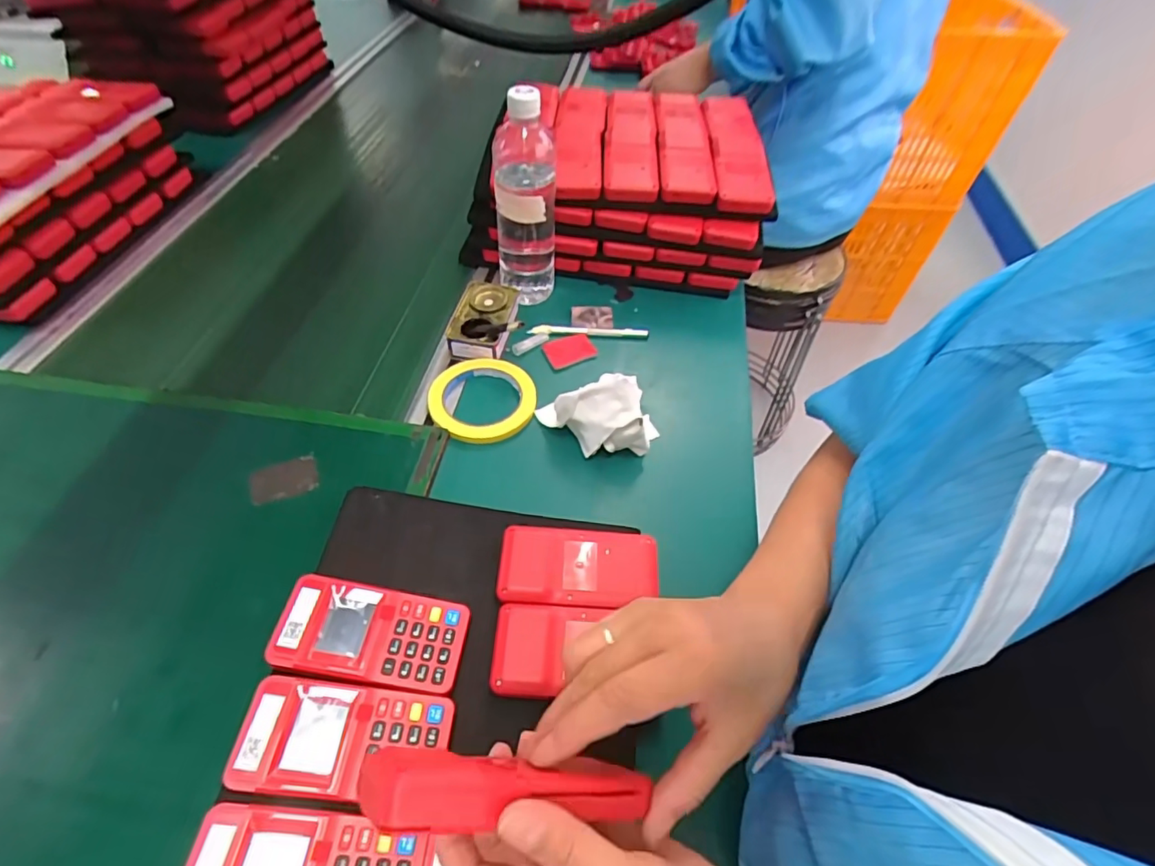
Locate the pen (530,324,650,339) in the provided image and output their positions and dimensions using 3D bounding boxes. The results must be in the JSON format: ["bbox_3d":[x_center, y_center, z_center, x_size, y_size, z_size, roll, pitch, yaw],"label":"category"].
[{"bbox_3d":[0.012,-0.116,0.626,0.135,0.011,0.013,4,50,1],"label":"pen"}]

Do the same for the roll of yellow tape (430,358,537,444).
[{"bbox_3d":[-0.095,-0.036,0.547,0.104,0.013,0.101,1,50,-1],"label":"roll of yellow tape"}]

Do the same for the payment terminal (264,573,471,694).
[{"bbox_3d":[-0.141,0.140,0.379,0.121,0.033,0.062,6,51,3],"label":"payment terminal"}]

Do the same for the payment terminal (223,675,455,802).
[{"bbox_3d":[-0.142,0.190,0.337,0.119,0.028,0.061,5,50,1],"label":"payment terminal"}]

